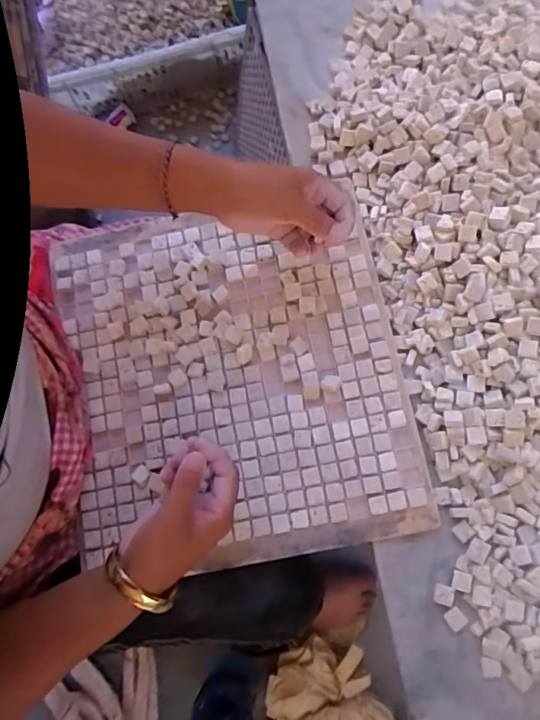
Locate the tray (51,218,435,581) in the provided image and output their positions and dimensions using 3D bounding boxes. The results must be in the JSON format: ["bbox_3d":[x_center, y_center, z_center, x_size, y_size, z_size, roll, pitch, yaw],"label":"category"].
[{"bbox_3d":[-0.039,0.015,0.501,0.309,0.028,0.338,-10,76,-2],"label":"tray"}]

